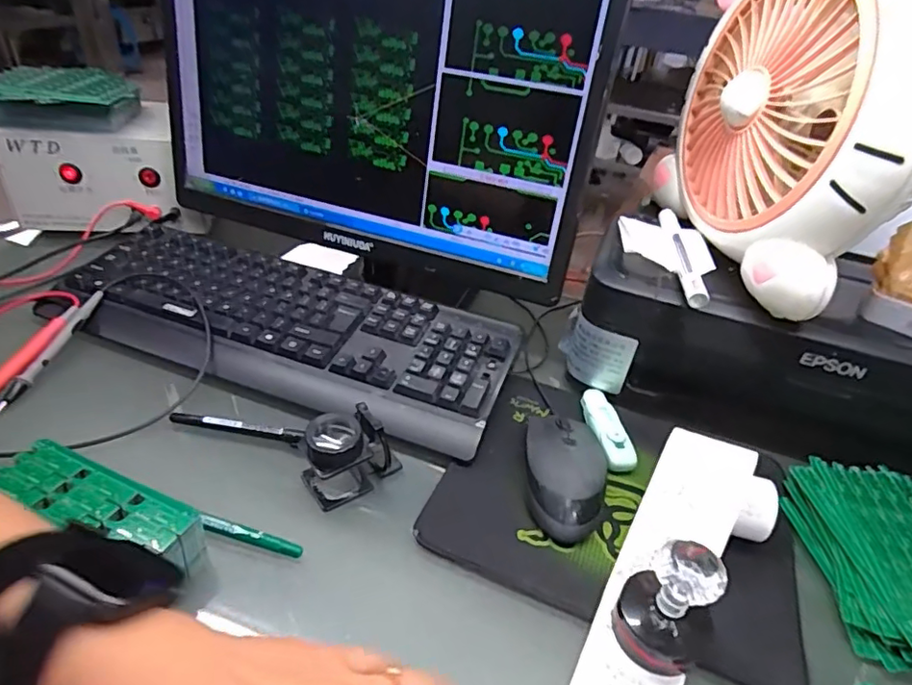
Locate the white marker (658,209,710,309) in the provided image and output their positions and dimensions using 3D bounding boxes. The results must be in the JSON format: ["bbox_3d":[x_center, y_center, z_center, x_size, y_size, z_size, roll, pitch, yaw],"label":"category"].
[{"bbox_3d":[0.193,-0.075,0.487,0.018,0.023,0.144,9,35,3],"label":"white marker"}]

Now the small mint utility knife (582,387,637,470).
[{"bbox_3d":[0.127,0.070,0.479,0.028,0.012,0.089,3,35,-6],"label":"small mint utility knife"}]

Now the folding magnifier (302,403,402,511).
[{"bbox_3d":[-0.076,0.078,0.410,0.065,0.055,0.044,-19,43,-31],"label":"folding magnifier"}]

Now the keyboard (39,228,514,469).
[{"bbox_3d":[-0.160,-0.017,0.534,0.417,0.028,0.148,16,36,12],"label":"keyboard"}]

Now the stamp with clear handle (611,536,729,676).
[{"bbox_3d":[0.121,0.146,0.326,0.049,0.073,0.047,29,42,28],"label":"stamp with clear handle"}]

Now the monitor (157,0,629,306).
[{"bbox_3d":[-0.083,-0.215,0.533,0.430,0.305,0.108,18,41,14],"label":"monitor"}]

